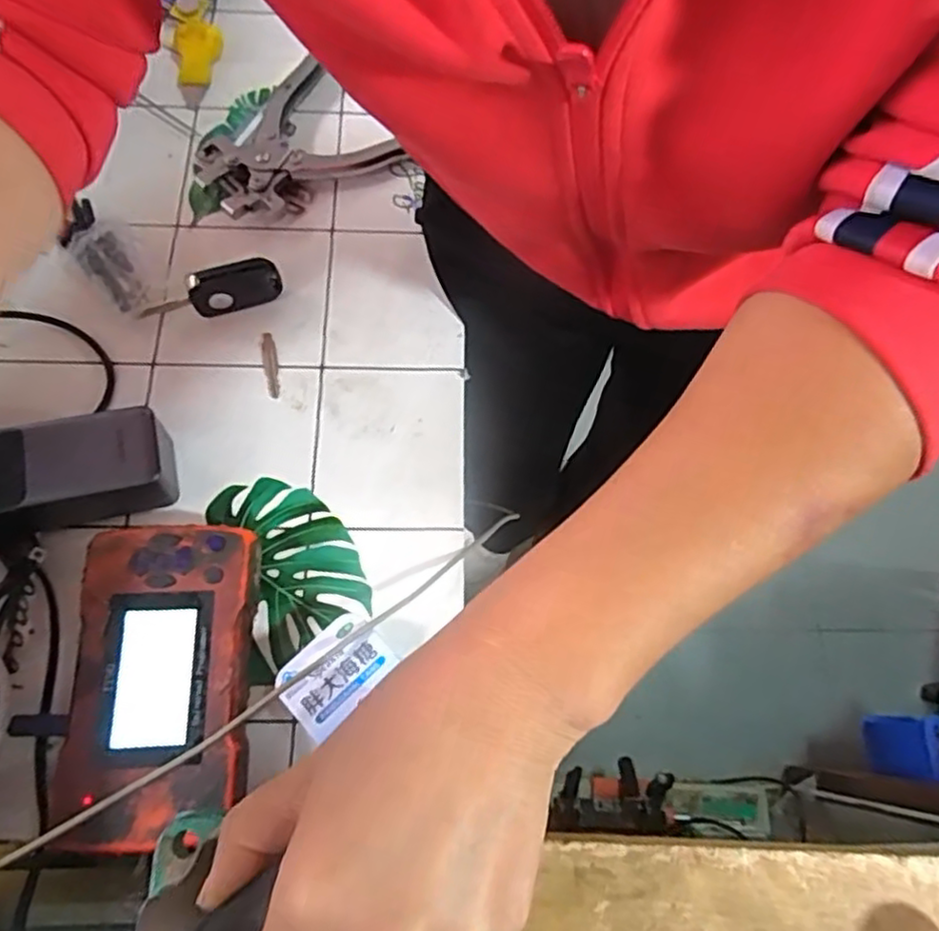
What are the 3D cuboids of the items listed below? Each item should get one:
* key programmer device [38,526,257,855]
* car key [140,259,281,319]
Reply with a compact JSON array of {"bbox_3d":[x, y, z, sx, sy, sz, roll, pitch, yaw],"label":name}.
[{"bbox_3d":[-0.185,0.124,0.397,0.113,0.039,0.168,-1,70,-4],"label":"key programmer device"},{"bbox_3d":[-0.180,-0.120,0.483,0.092,0.038,0.015,-21,73,-11],"label":"car key"}]

